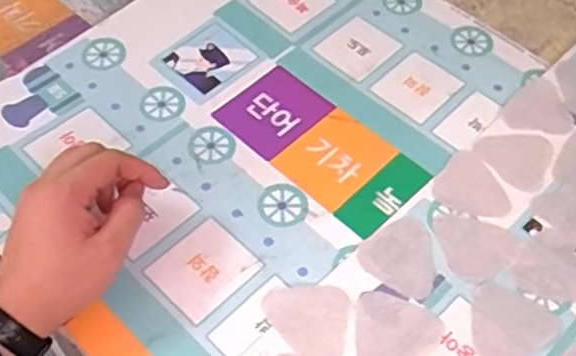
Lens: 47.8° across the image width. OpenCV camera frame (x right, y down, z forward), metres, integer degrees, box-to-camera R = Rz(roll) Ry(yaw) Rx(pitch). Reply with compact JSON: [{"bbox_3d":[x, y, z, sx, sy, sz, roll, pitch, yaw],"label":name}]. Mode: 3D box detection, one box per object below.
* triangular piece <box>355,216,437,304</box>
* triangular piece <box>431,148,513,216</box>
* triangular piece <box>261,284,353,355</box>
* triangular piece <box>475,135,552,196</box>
[{"bbox_3d":[0.088,0.060,0.483,0.059,0.004,0.059,-29,61,-18],"label":"triangular piece"},{"bbox_3d":[0.150,0.008,0.519,0.060,0.004,0.055,37,63,21],"label":"triangular piece"},{"bbox_3d":[0.020,0.097,0.457,0.053,0.004,0.067,-34,63,-21],"label":"triangular piece"},{"bbox_3d":[0.190,-0.017,0.529,0.055,0.004,0.058,-29,61,-19],"label":"triangular piece"}]

